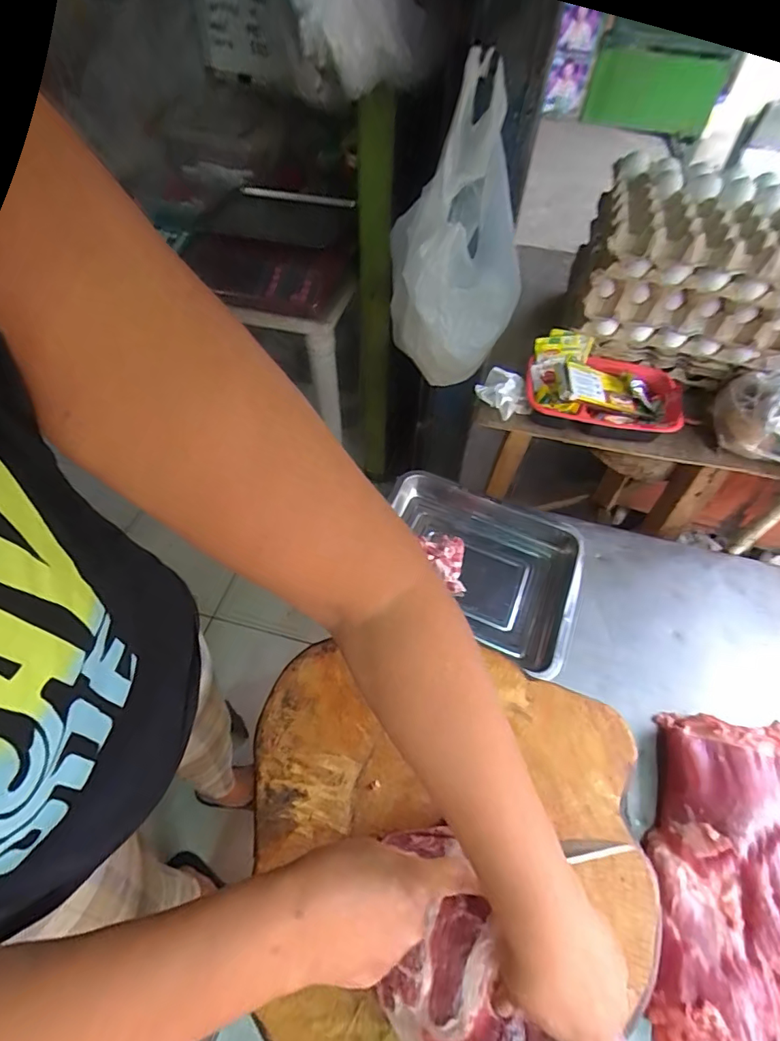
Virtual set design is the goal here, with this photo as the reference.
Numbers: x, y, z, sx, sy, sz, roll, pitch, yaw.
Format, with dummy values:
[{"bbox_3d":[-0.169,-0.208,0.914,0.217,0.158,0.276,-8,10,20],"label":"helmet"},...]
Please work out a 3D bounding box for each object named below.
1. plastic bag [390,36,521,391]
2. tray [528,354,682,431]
[{"bbox_3d":[0.102,-0.434,0.774,0.210,0.431,0.161,9,24,6],"label":"plastic bag"},{"bbox_3d":[0.311,-0.193,0.721,0.219,0.046,0.141,13,55,8],"label":"tray"}]

